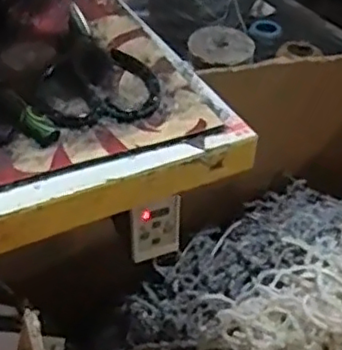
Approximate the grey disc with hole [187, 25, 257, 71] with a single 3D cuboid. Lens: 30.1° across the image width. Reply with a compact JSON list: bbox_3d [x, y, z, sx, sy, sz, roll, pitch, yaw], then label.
[{"bbox_3d":[0.083,-0.200,1.053,0.104,0.037,0.097,0,54,5],"label":"grey disc with hole"}]

